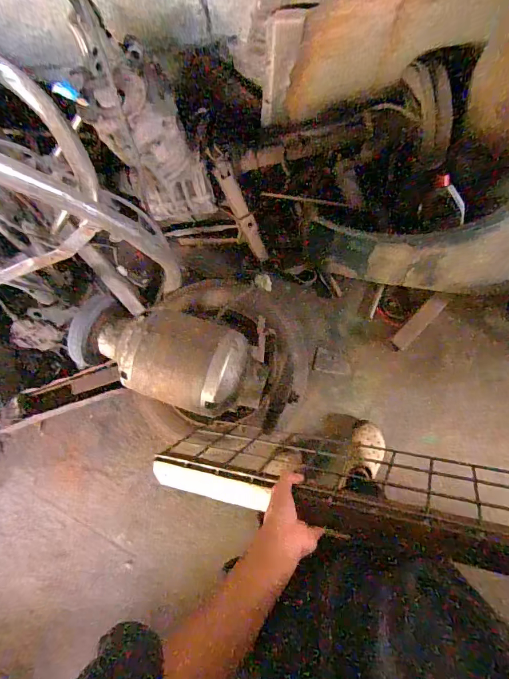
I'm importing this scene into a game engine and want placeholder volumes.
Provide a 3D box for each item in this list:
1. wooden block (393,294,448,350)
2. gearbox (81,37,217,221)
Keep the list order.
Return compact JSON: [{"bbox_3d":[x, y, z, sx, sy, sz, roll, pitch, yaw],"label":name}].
[{"bbox_3d":[0.484,-0.050,1.148,0.046,0.013,0.188,41,106,8],"label":"wooden block"},{"bbox_3d":[-0.246,-0.463,0.965,0.194,0.418,0.193,-1,81,3],"label":"gearbox"}]

